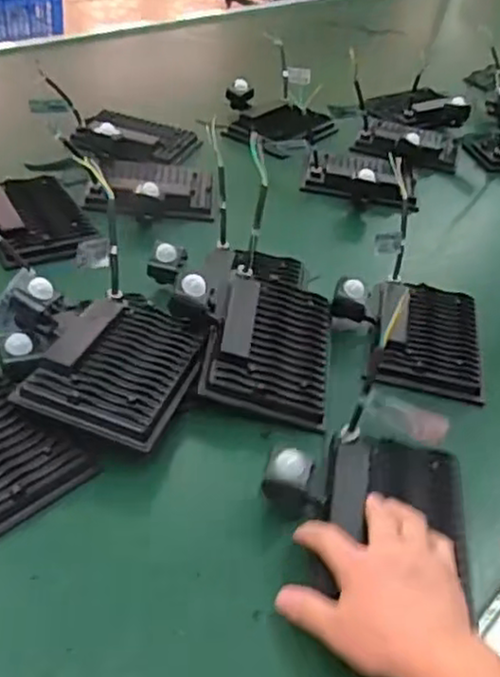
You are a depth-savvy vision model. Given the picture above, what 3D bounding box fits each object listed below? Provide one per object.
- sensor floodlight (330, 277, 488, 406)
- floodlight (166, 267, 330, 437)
[{"bbox_3d":[0.175,-0.010,0.786,0.167,0.073,0.195,13,39,6],"label":"sensor floodlight"},{"bbox_3d":[0.005,-0.014,0.706,0.161,0.085,0.170,8,39,0],"label":"floodlight"}]

